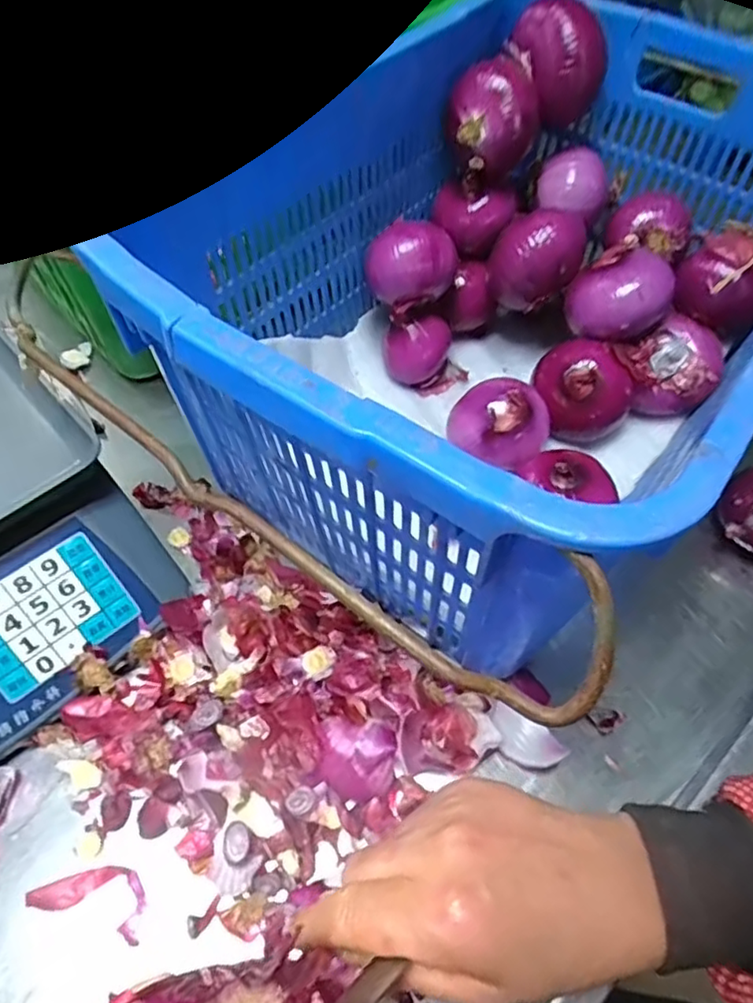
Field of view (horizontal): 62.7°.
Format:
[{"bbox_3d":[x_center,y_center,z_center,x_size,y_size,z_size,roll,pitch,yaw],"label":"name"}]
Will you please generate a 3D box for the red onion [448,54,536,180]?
[{"bbox_3d":[0.114,-0.375,0.605,0.076,0.075,0.065,-9,57,-8],"label":"red onion"}]

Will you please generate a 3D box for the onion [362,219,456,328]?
[{"bbox_3d":[0.038,-0.244,0.633,0.087,0.075,0.074,-32,63,-21],"label":"onion"}]

